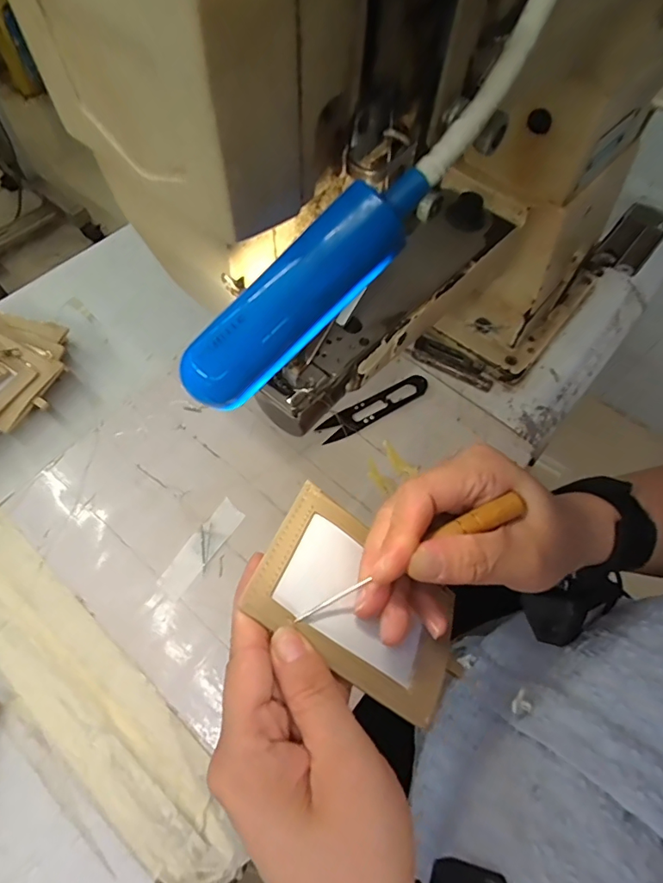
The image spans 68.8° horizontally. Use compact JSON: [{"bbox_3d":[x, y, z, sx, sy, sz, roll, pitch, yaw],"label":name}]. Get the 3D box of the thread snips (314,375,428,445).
[{"bbox_3d":[0.041,-0.033,0.470,0.119,0.006,0.026,-28,69,-17],"label":"thread snips"}]

